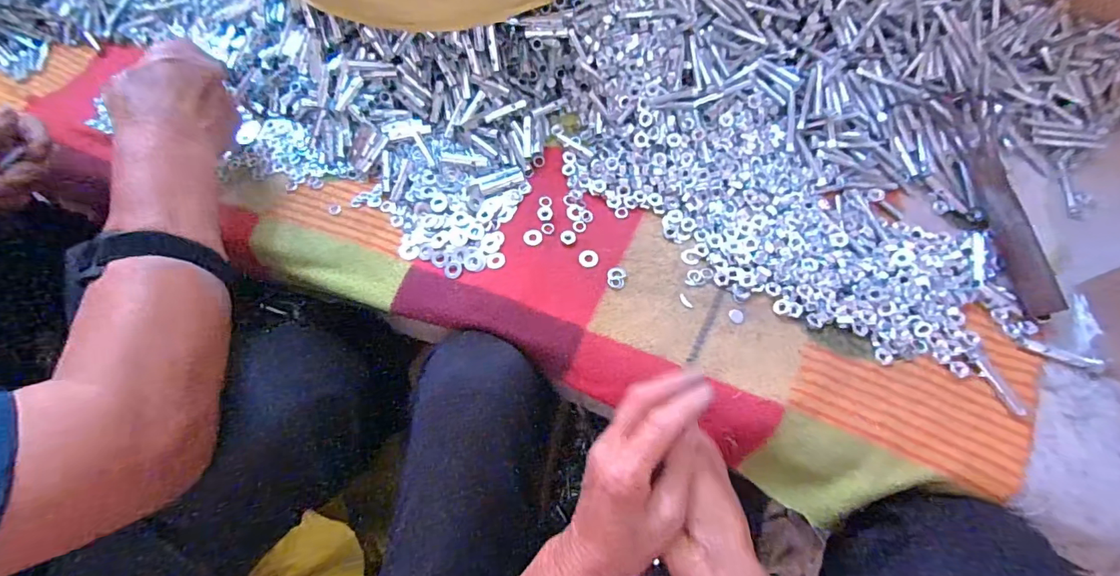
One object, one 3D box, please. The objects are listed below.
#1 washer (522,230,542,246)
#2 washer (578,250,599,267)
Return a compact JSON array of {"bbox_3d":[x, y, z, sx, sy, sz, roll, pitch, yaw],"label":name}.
[{"bbox_3d":[-0.026,-0.048,0.448,0.018,0.004,0.017,-1,68,1],"label":"washer"},{"bbox_3d":[0.026,-0.027,0.438,0.018,0.005,0.017,-1,68,1],"label":"washer"}]

